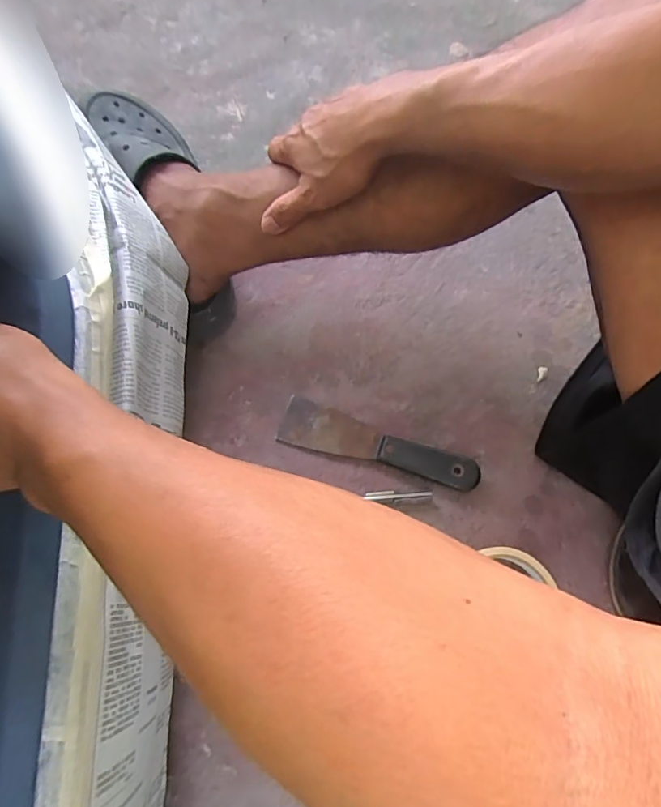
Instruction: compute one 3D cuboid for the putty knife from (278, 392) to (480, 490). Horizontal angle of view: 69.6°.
[{"bbox_3d":[0.045,0.041,0.465,0.193,0.019,0.047,18,72,6],"label":"putty knife"}]

